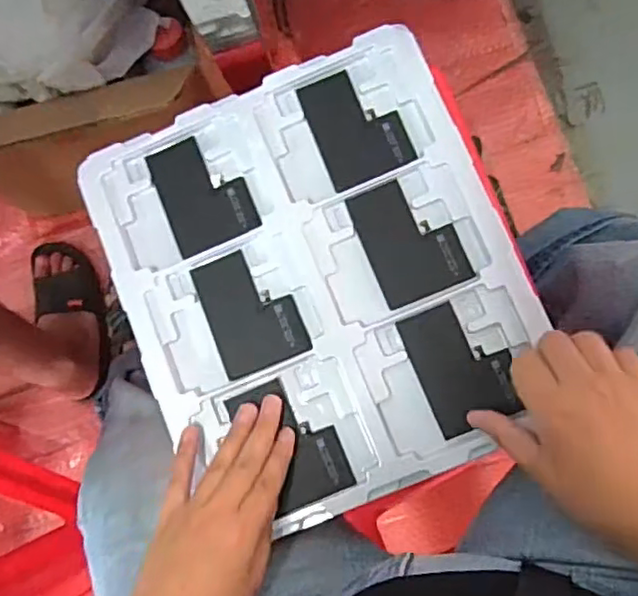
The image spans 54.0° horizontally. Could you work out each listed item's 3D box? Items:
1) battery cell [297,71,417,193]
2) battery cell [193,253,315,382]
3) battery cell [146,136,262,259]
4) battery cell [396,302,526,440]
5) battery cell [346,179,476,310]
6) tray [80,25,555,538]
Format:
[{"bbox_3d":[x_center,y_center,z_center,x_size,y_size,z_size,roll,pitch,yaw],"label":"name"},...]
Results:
[{"bbox_3d":[0.029,-0.132,0.478,0.065,0.006,0.088,-22,81,3],"label":"battery cell"},{"bbox_3d":[-0.051,0.009,0.466,0.066,0.006,0.090,-22,81,3],"label":"battery cell"},{"bbox_3d":[-0.090,-0.082,0.483,0.067,0.007,0.088,-24,81,3],"label":"battery cell"},{"bbox_3d":[0.101,0.047,0.446,0.061,0.004,0.087,-23,81,3],"label":"battery cell"},{"bbox_3d":[0.067,-0.044,0.462,0.065,0.004,0.089,-23,81,3],"label":"battery cell"},{"bbox_3d":[-0.002,-0.014,0.462,0.273,0.013,0.312,-23,81,3],"label":"tray"}]

